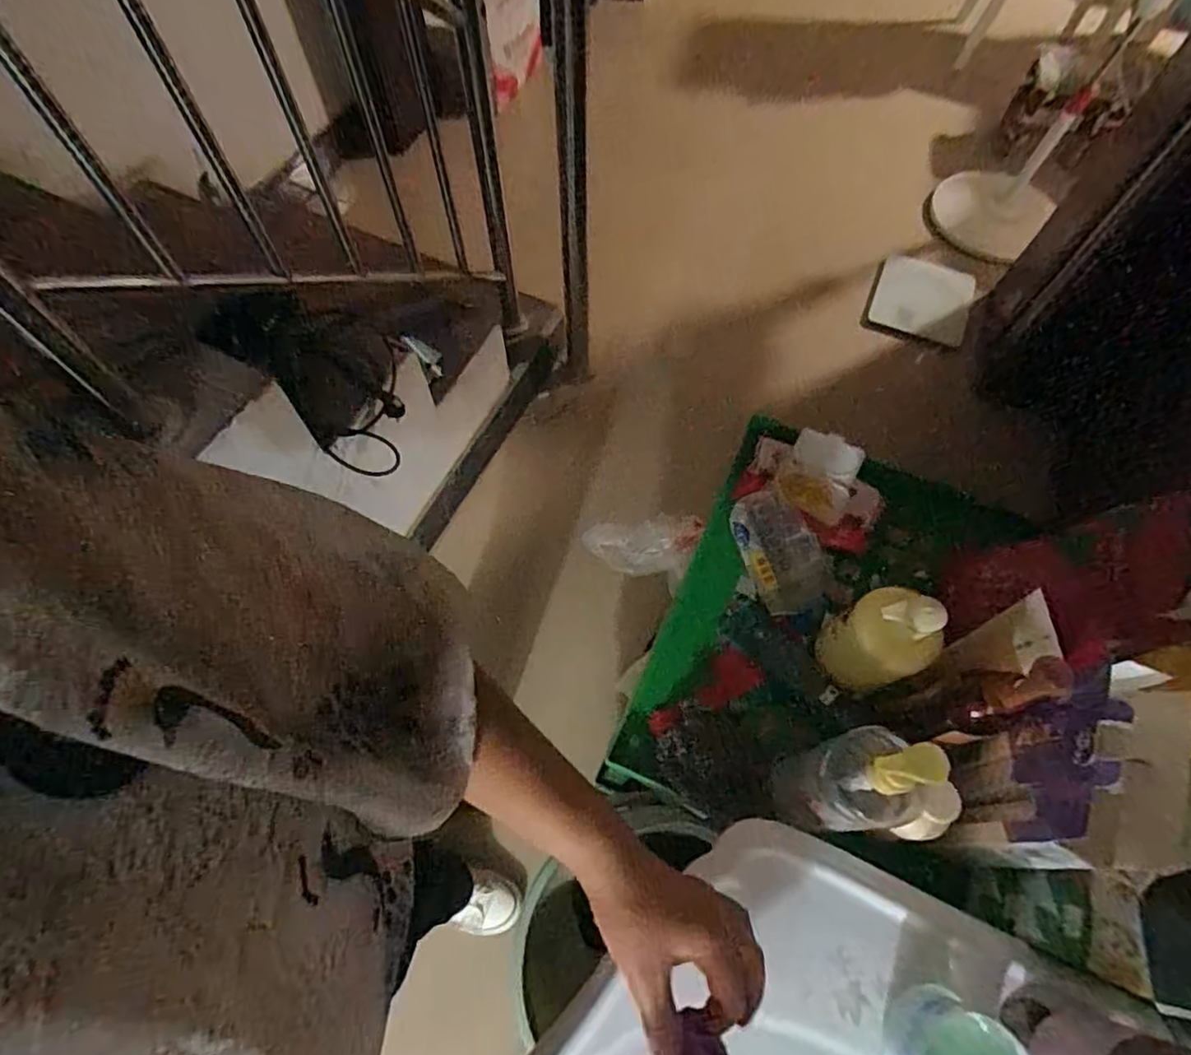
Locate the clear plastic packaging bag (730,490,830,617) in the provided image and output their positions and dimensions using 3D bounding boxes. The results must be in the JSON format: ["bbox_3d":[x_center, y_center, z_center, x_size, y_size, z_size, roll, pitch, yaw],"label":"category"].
[{"bbox_3d":[0.222,0.031,0.752,0.081,0.046,0.150,-19,66,-10],"label":"clear plastic packaging bag"}]

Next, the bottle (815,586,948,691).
[{"bbox_3d":[0.291,0.115,0.633,0.074,0.125,0.081,-25,67,-12],"label":"bottle"}]

